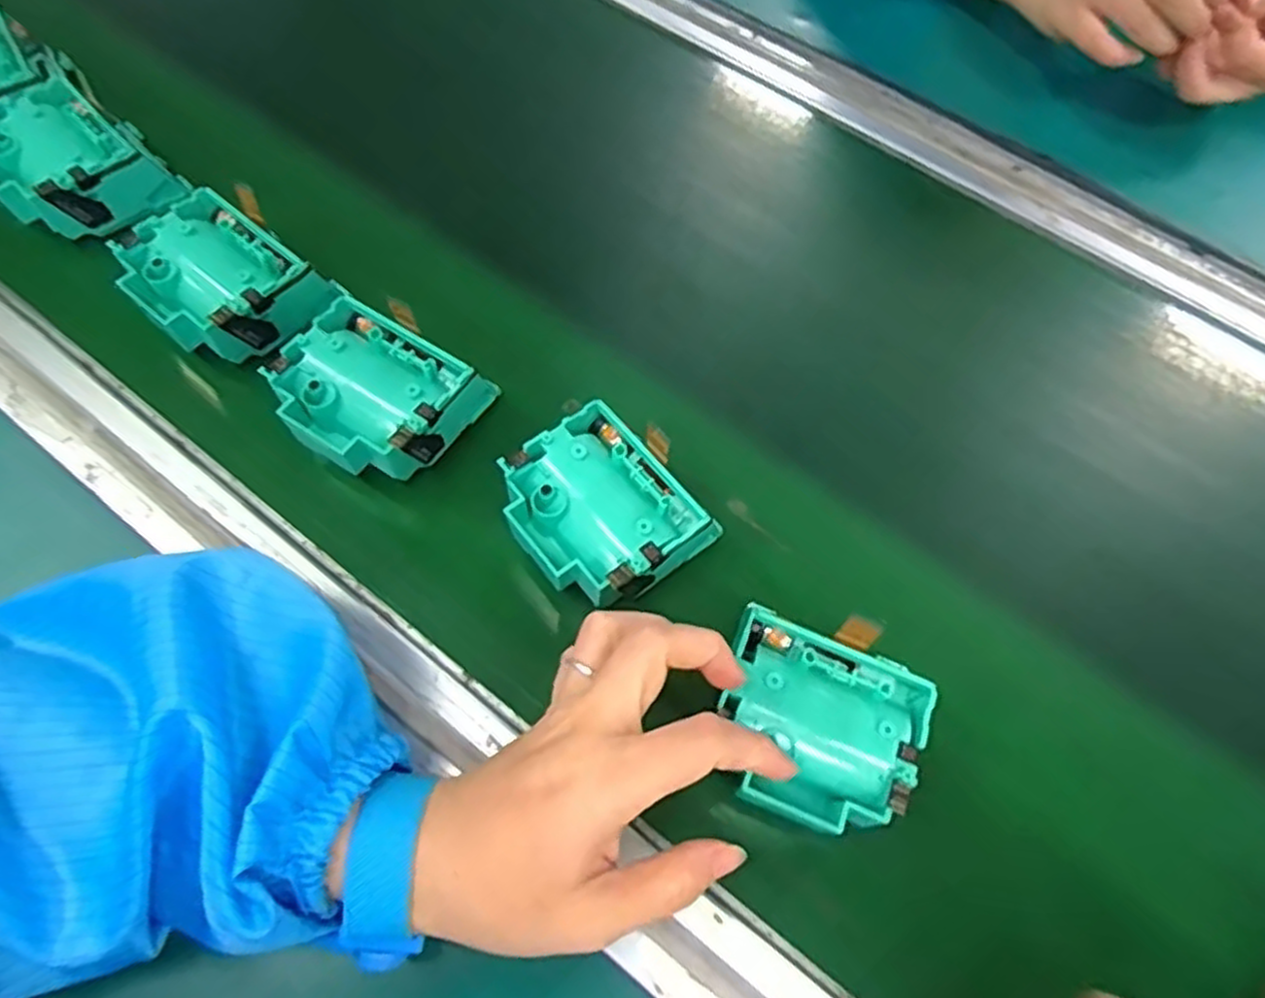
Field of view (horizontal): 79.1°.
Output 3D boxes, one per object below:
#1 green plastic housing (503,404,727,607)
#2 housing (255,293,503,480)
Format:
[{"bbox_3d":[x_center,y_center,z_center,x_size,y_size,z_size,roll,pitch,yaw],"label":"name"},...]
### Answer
[{"bbox_3d":[-0.012,0.004,0.324,0.072,0.035,0.073,-39,71,-17],"label":"green plastic housing"},{"bbox_3d":[-0.115,-0.046,0.345,0.076,0.033,0.069,28,68,11],"label":"housing"}]

